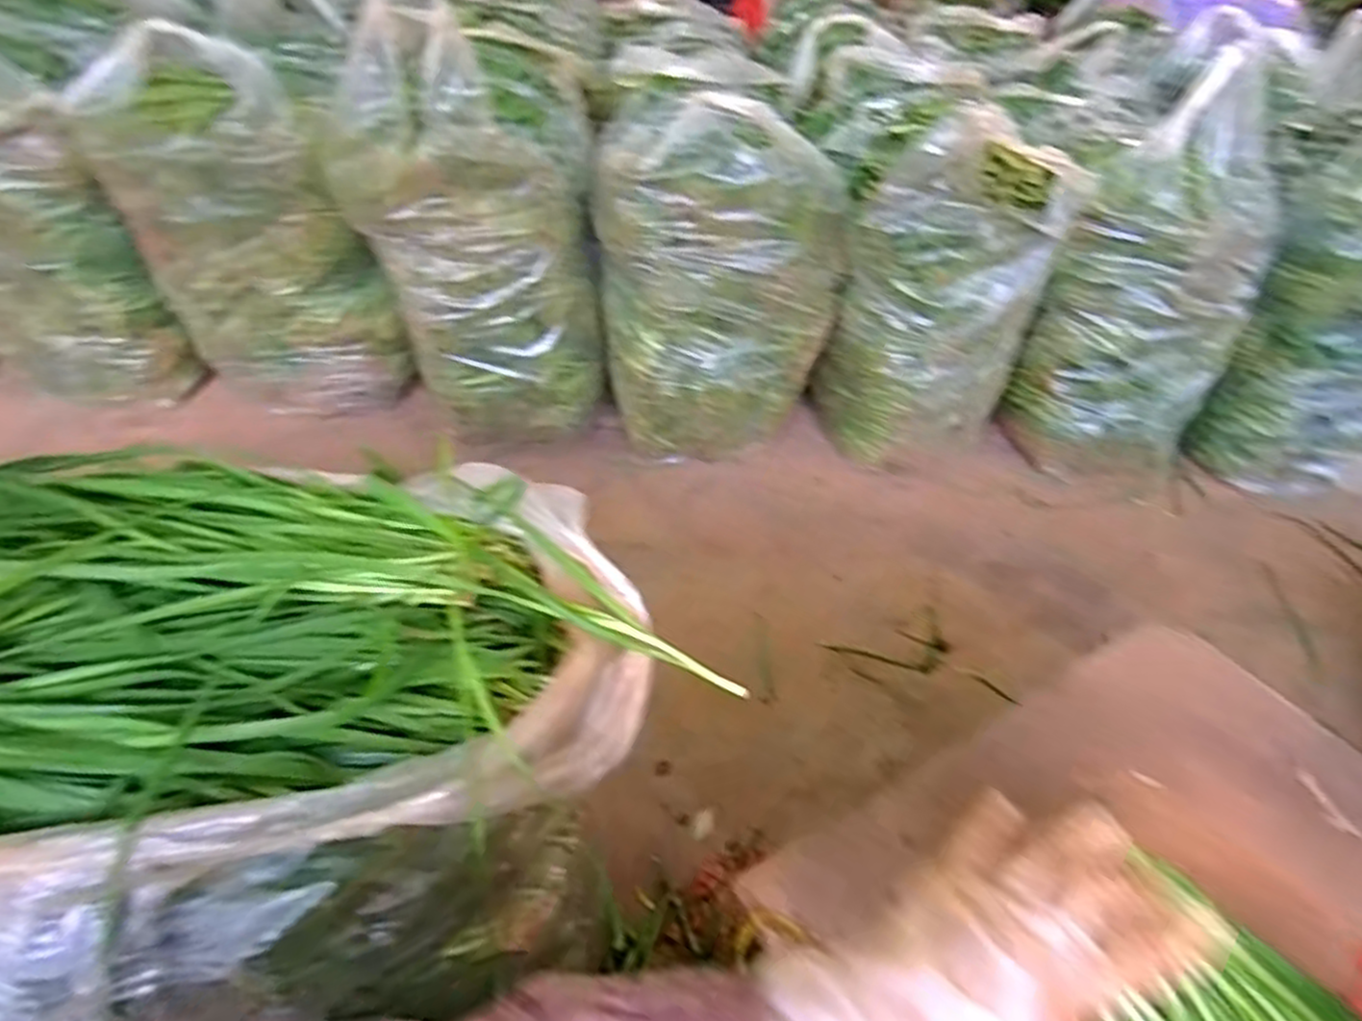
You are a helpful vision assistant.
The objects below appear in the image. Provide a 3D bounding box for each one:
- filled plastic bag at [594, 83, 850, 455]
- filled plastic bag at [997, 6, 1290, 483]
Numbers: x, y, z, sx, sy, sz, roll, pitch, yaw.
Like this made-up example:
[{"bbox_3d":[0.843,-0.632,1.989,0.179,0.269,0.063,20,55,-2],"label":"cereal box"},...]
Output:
[{"bbox_3d":[0.046,-0.387,1.203,0.347,0.445,0.375,-1,44,-7],"label":"filled plastic bag"},{"bbox_3d":[0.745,-0.350,1.173,0.264,0.570,0.291,31,49,25],"label":"filled plastic bag"}]

